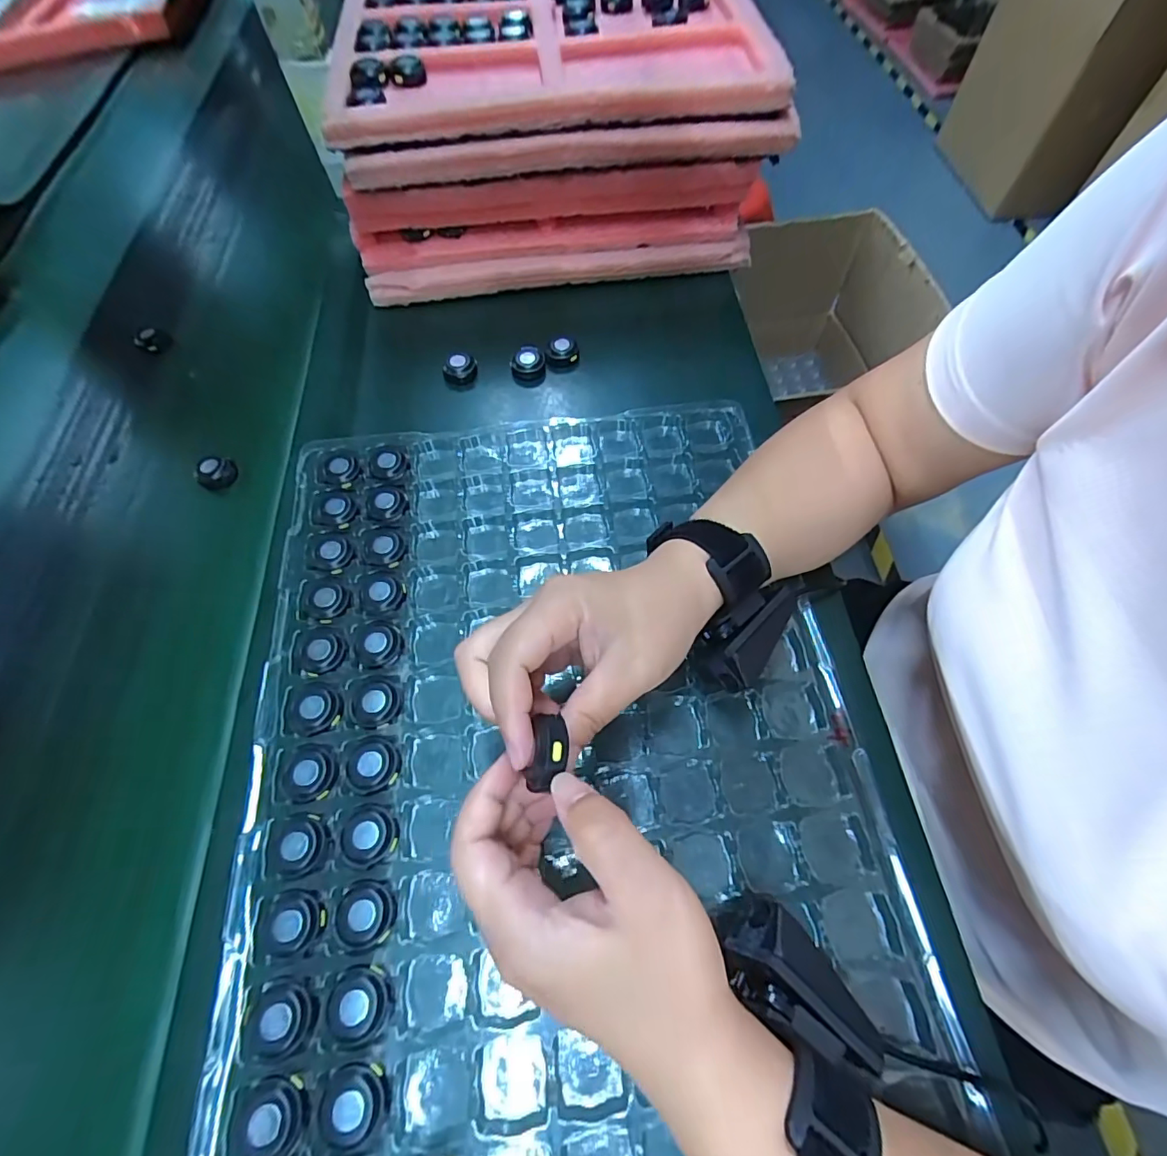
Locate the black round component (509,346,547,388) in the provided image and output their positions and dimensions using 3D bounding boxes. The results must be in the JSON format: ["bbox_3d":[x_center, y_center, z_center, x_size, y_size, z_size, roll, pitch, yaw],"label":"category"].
[{"bbox_3d":[-0.048,-0.185,0.450,0.029,0.016,0.032,-4,63,2],"label":"black round component"}]

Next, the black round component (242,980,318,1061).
[{"bbox_3d":[-0.146,0.213,0.250,0.031,0.007,0.029,-2,63,3],"label":"black round component"}]

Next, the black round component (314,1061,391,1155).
[{"bbox_3d":[-0.106,0.241,0.236,0.031,0.010,0.029,-2,63,3],"label":"black round component"}]

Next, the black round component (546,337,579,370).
[{"bbox_3d":[-0.018,-0.197,0.455,0.028,0.017,0.025,-1,63,3],"label":"black round component"}]

